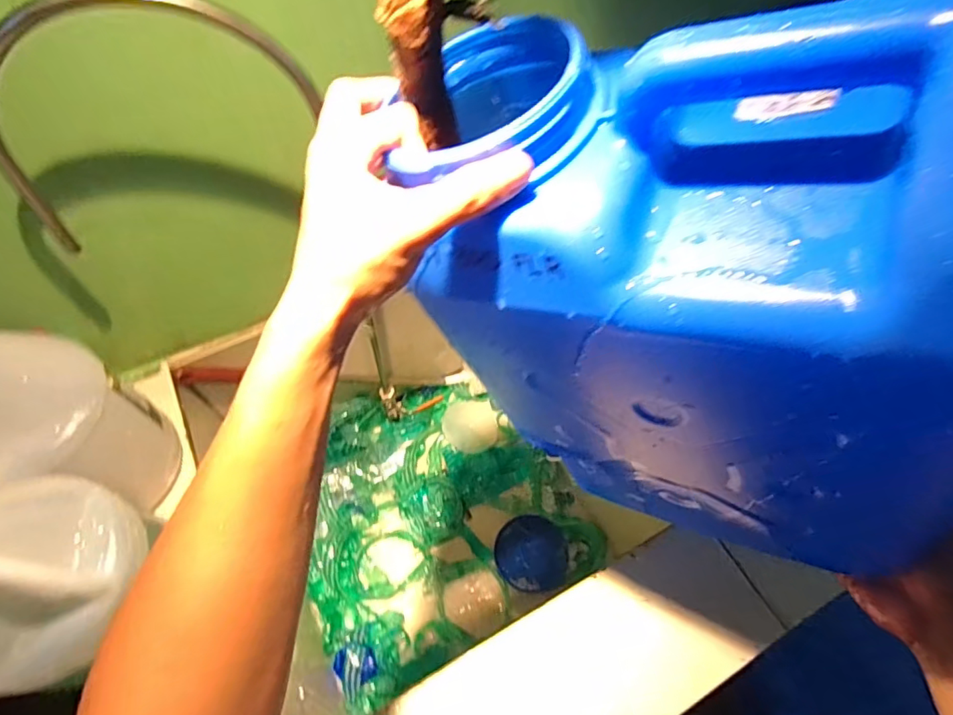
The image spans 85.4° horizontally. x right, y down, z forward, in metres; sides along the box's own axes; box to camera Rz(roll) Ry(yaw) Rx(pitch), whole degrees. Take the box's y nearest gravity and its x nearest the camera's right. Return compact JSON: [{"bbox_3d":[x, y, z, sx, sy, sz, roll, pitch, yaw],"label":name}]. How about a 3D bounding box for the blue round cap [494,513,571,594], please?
[{"bbox_3d":[0.094,0.336,0.891,0.119,0.017,0.122,-2,61,4],"label":"blue round cap"}]

